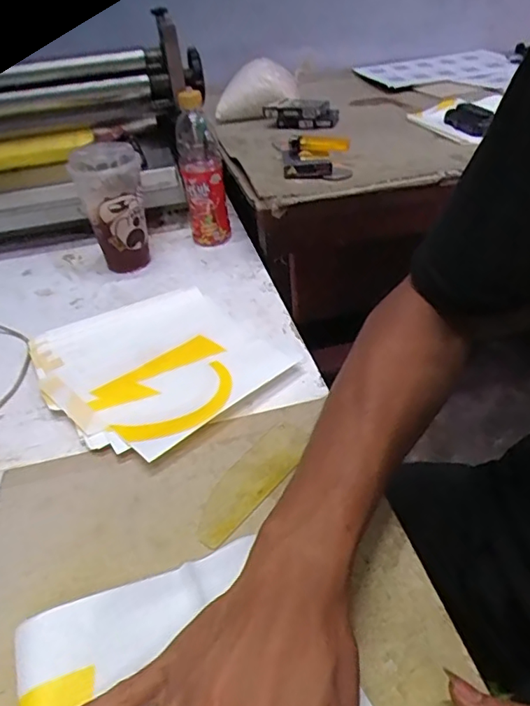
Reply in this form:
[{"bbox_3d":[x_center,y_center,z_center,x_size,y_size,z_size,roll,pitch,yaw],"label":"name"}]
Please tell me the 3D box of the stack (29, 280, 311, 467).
[{"bbox_3d":[-0.106,0.005,0.534,0.204,0.024,0.242,-28,39,-30],"label":"stack"}]

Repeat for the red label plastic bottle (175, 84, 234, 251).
[{"bbox_3d":[-0.084,-0.238,0.715,0.053,0.200,0.059,-12,36,-7],"label":"red label plastic bottle"}]

